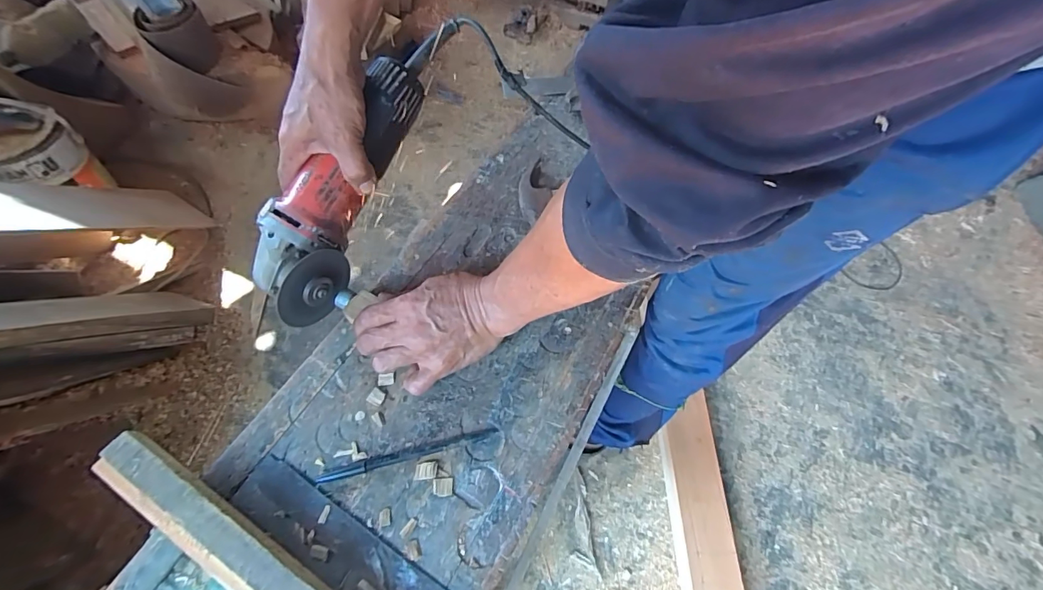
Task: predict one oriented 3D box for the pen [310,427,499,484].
[{"bbox_3d":[-0.100,0.141,0.398,0.156,0.008,0.009,-14,63,-10],"label":"pen"}]

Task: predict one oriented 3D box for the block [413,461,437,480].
[{"bbox_3d":[-0.085,0.155,0.397,0.021,0.004,0.014,-7,62,-7],"label":"block"}]

